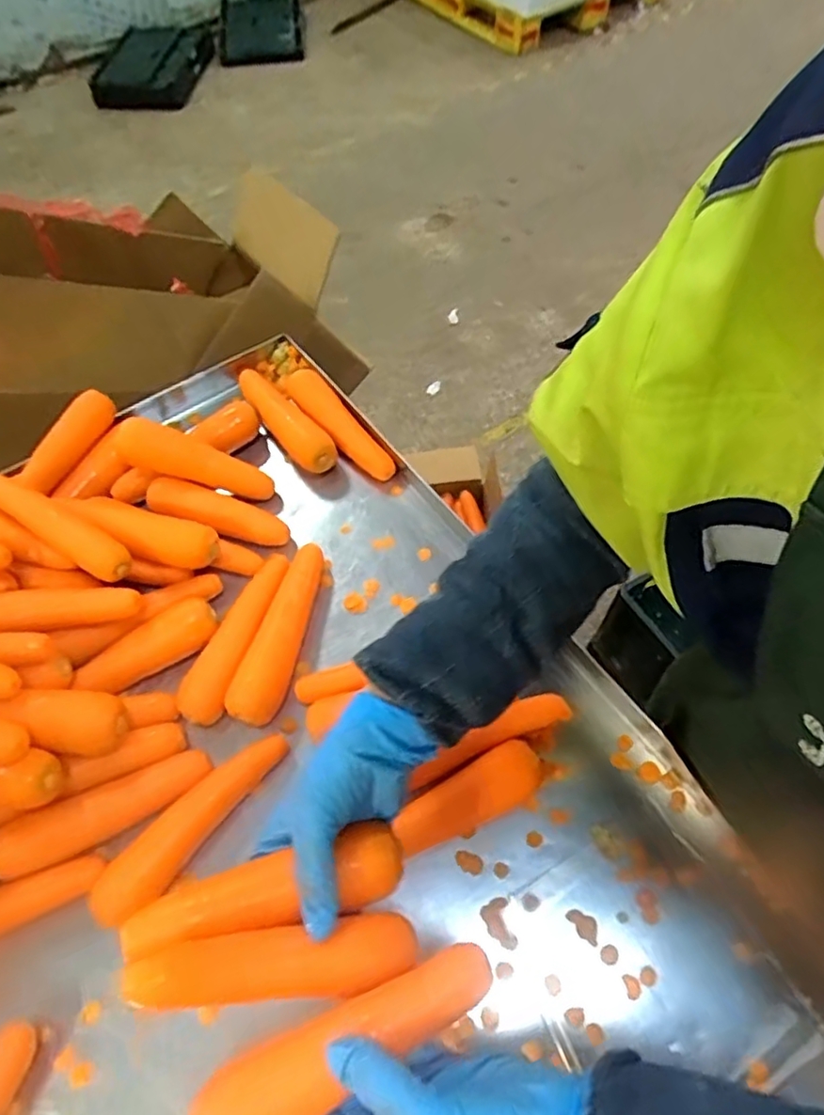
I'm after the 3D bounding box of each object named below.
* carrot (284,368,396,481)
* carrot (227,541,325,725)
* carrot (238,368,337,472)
[{"bbox_3d":[-0.083,-0.146,0.701,0.038,0.031,0.169,-33,64,-16],"label":"carrot"},{"bbox_3d":[-0.112,0.065,0.568,0.040,0.040,0.174,14,61,10],"label":"carrot"},{"bbox_3d":[-0.145,-0.156,0.707,0.043,0.035,0.179,-32,63,-16],"label":"carrot"}]

